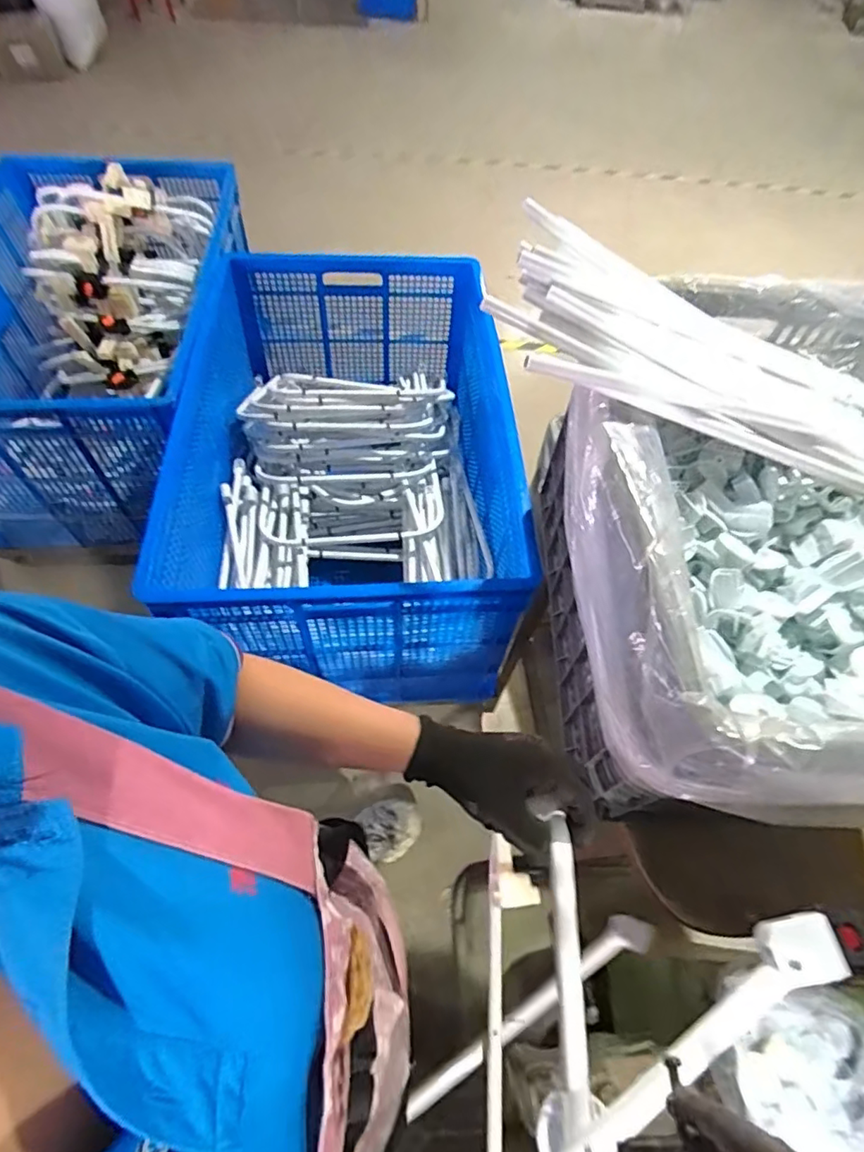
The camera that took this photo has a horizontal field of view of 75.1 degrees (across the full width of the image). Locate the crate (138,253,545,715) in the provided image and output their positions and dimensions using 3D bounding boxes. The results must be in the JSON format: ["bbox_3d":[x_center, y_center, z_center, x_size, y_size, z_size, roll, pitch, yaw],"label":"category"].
[{"bbox_3d":[-0.177,-0.293,1.379,0.707,0.464,1.039,-1,59,-5],"label":"crate"}]

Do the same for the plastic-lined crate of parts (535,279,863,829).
[{"bbox_3d":[0.398,-0.021,0.722,0.484,0.355,0.628,6,59,0],"label":"plastic-lined crate of parts"}]

